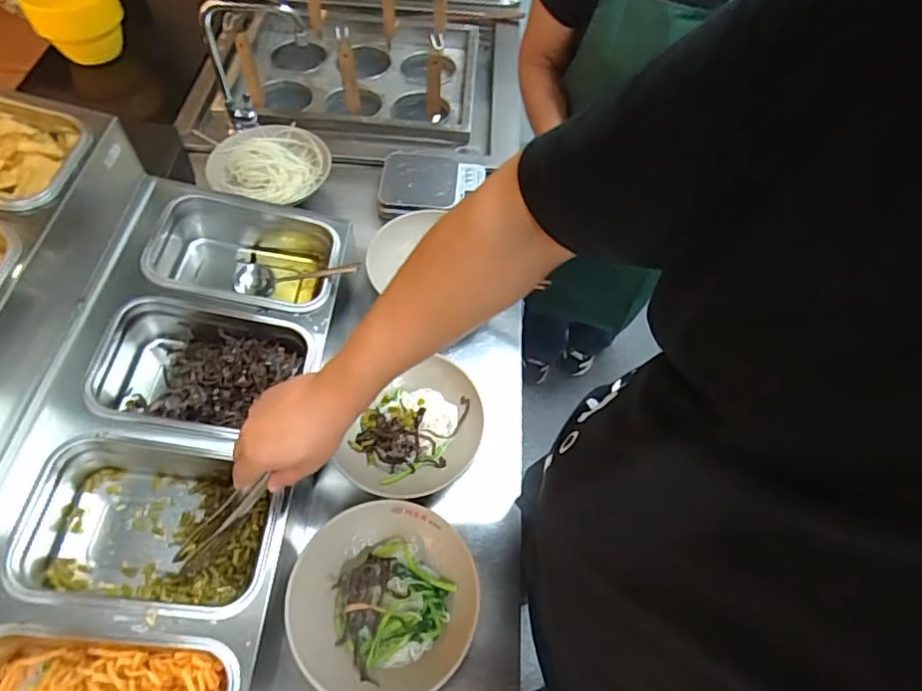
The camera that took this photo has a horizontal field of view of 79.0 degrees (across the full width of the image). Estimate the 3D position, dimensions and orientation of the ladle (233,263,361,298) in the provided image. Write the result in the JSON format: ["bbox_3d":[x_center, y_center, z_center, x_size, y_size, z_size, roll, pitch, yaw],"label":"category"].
[{"bbox_3d":[-0.242,-0.107,0.832,0.212,0.031,0.055,-5,57,16],"label":"ladle"}]

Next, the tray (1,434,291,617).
[{"bbox_3d":[-0.330,0.200,0.608,0.238,0.100,0.163,11,56,-12],"label":"tray"}]

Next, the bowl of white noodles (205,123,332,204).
[{"bbox_3d":[-0.345,-0.314,1.018,0.200,0.068,0.215,6,58,-10],"label":"bowl of white noodles"}]

